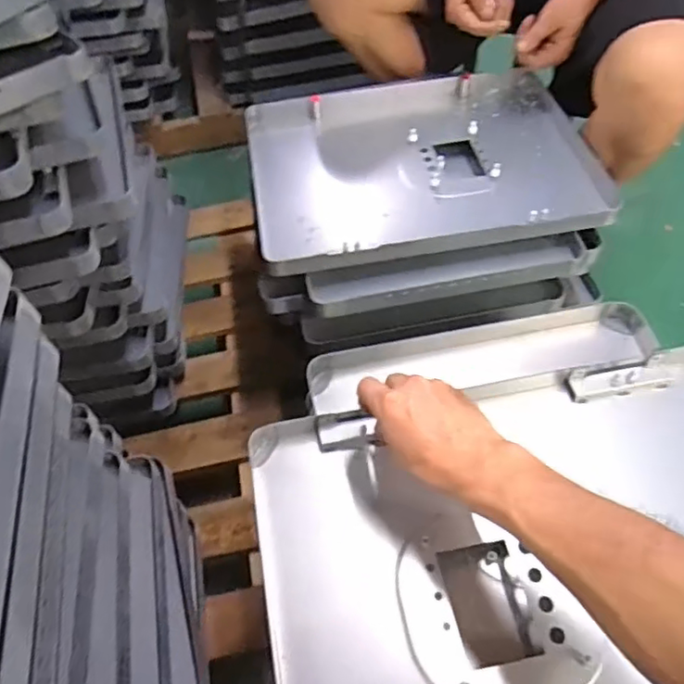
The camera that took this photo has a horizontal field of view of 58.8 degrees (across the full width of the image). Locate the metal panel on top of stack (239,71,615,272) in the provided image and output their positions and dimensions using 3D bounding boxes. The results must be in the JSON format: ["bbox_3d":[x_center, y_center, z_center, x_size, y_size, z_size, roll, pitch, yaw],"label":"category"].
[{"bbox_3d":[0.109,-0.264,0.875,0.467,0.034,0.400,-10,50,-2],"label":"metal panel on top of stack"}]

